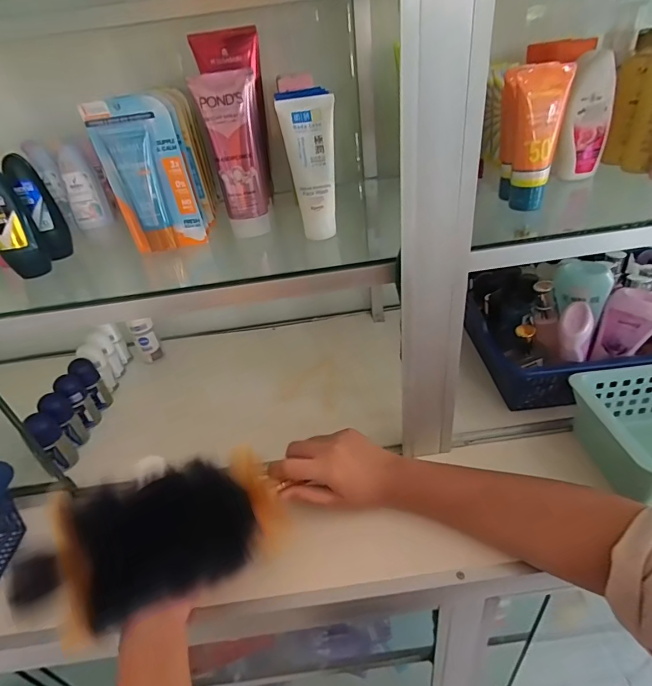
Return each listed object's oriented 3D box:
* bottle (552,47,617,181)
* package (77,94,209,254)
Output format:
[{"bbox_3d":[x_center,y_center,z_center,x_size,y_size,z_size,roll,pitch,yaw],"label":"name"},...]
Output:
[{"bbox_3d":[0.298,-0.256,0.469,0.045,0.123,0.043,21,45,33],"label":"bottle"},{"bbox_3d":[-0.180,-0.167,0.420,0.076,0.141,0.024,-19,38,-16],"label":"package"}]

